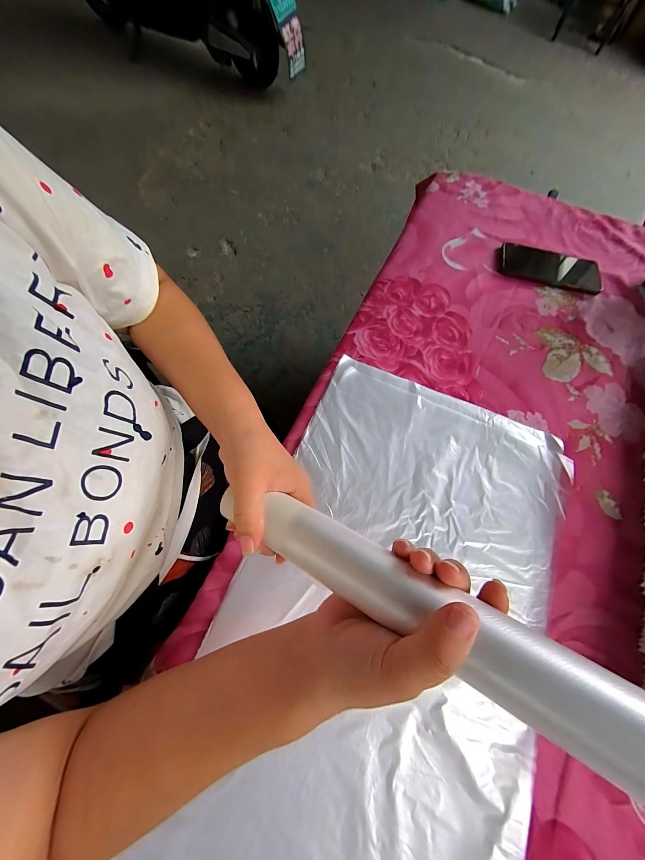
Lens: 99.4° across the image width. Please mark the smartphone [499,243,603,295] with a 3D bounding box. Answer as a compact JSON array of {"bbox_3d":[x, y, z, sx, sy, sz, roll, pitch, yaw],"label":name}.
[{"bbox_3d":[0.389,-0.277,0.468,0.163,0.010,0.080,16,69,4],"label":"smartphone"}]

